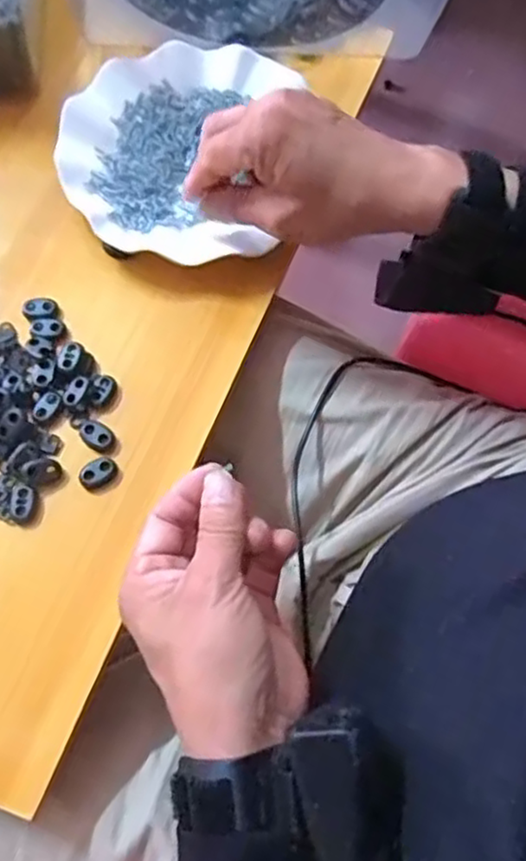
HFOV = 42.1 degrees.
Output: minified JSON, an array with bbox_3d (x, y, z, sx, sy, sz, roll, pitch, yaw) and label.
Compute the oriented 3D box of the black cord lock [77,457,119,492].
[{"bbox_3d":[-0.095,0.025,0.392,0.022,0.007,0.015,-41,76,-18],"label":"black cord lock"}]

